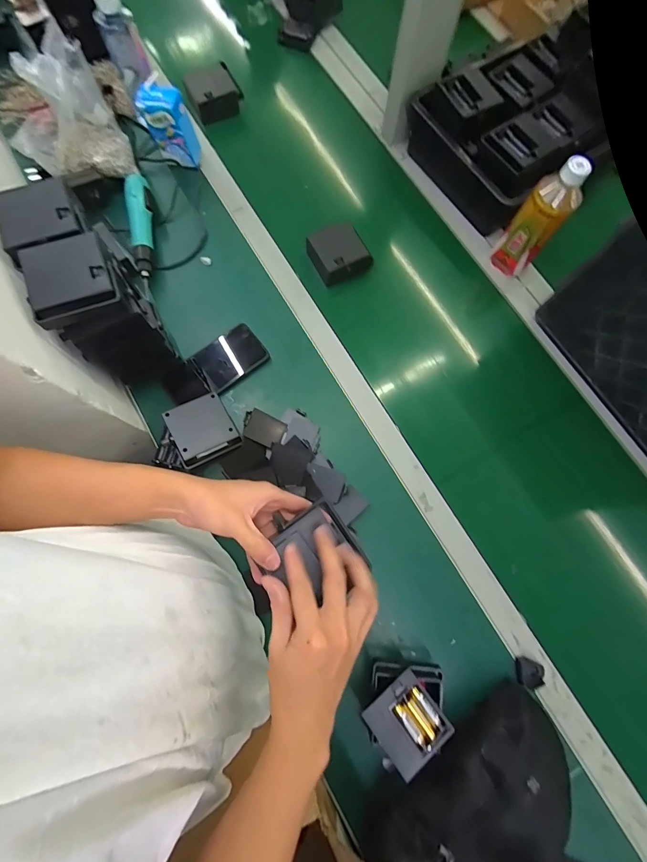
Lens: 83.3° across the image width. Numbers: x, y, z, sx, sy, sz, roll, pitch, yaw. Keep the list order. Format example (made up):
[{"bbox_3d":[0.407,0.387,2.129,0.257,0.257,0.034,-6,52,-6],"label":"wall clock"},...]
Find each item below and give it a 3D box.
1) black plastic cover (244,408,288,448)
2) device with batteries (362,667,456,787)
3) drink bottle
[{"bbox_3d":[-0.090,-0.003,0.552,0.064,0.007,0.045,27,72,-26],"label":"black plastic cover"},{"bbox_3d":[0.101,0.348,0.435,0.078,0.023,0.078,-36,80,-9],"label":"device with batteries"},{"bbox_3d":[0.332,-0.323,0.567,0.064,0.173,0.054,35,78,6],"label":"drink bottle"}]

